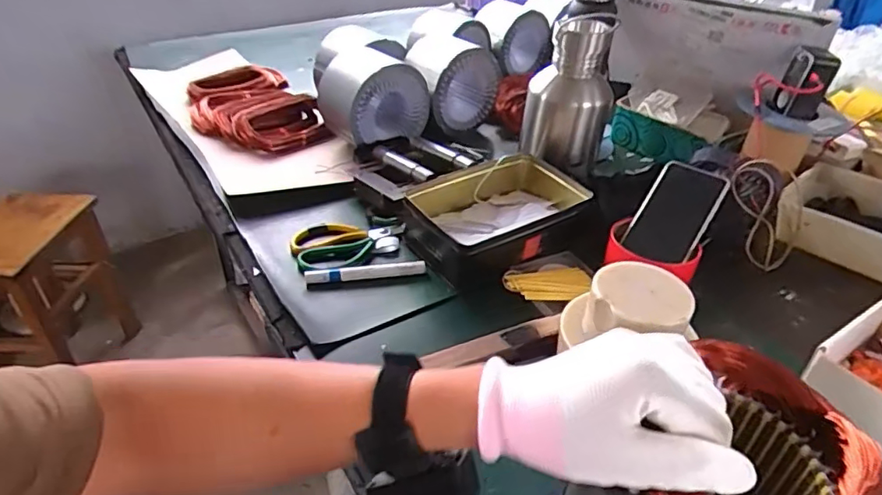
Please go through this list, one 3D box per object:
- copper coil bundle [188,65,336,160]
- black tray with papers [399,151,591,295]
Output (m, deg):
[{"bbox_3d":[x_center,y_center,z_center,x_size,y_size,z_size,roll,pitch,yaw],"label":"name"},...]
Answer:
[{"bbox_3d":[-0.361,-0.263,1.064,0.206,0.053,0.375,-17,39,-23],"label":"copper coil bundle"},{"bbox_3d":[0.073,-0.041,0.738,0.229,0.064,0.164,-20,41,-26],"label":"black tray with papers"}]

